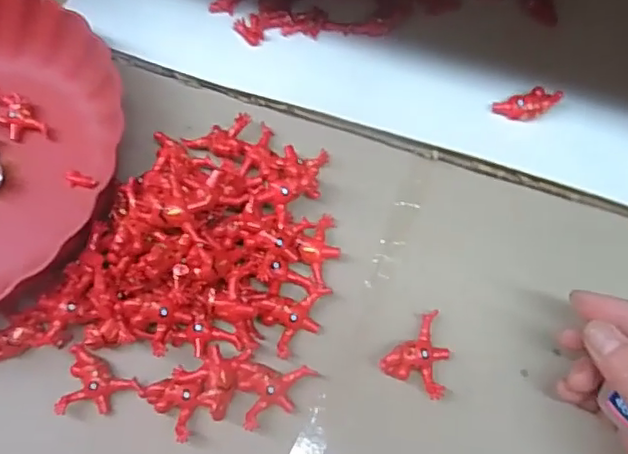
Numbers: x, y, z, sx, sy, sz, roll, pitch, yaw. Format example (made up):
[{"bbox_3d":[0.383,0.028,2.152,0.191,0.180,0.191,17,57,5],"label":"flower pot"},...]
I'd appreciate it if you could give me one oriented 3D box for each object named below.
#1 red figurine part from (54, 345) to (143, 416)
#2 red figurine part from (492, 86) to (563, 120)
[{"bbox_3d":[-0.125,0.093,0.346,0.044,0.012,0.037,6,68,6],"label":"red figurine part"},{"bbox_3d":[0.142,-0.080,0.386,0.042,0.010,0.019,-19,68,-4],"label":"red figurine part"}]

